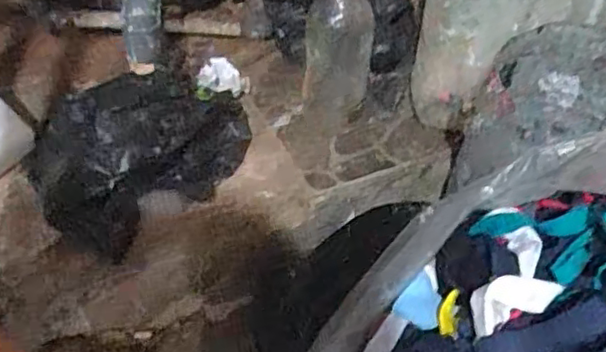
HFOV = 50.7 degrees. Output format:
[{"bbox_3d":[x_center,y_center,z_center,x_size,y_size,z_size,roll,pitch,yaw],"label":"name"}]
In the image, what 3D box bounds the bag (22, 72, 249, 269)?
[{"bbox_3d":[-0.222,-0.051,0.858,0.291,0.075,0.233,-33,54,-30],"label":"bag"}]

